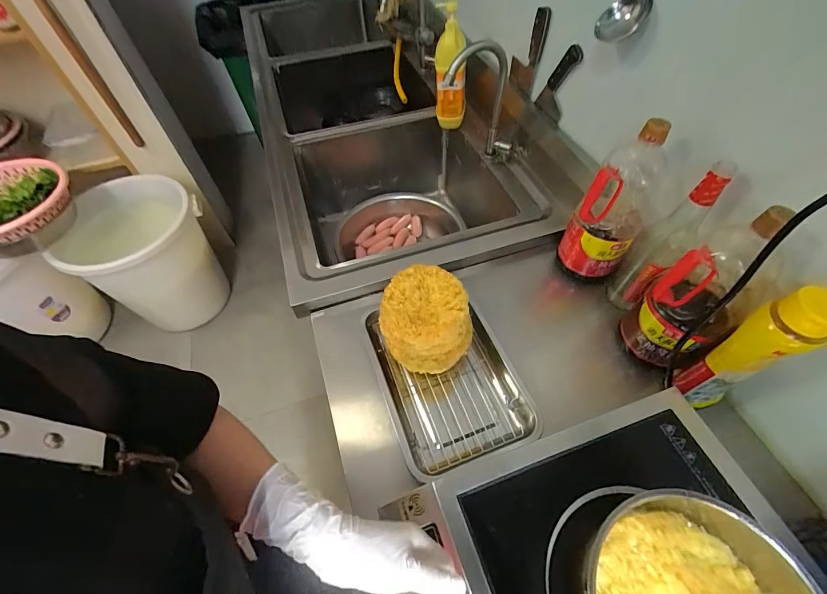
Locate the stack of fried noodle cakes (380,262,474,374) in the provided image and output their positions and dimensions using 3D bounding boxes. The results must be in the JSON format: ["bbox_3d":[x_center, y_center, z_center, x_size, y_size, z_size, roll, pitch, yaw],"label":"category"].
[{"bbox_3d":[0.023,0.038,0.594,0.138,0.113,0.128,7,56,7],"label":"stack of fried noodle cakes"}]

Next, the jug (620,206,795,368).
[{"bbox_3d":[0.410,0.000,0.521,0.099,0.285,0.109,-27,59,-16],"label":"jug"}]

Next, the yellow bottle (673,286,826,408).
[{"bbox_3d":[0.434,0.079,0.488,0.056,0.235,0.060,-1,55,1],"label":"yellow bottle"}]

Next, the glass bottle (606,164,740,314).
[{"bbox_3d":[0.391,-0.082,0.589,0.059,0.278,0.071,33,62,22],"label":"glass bottle"}]

